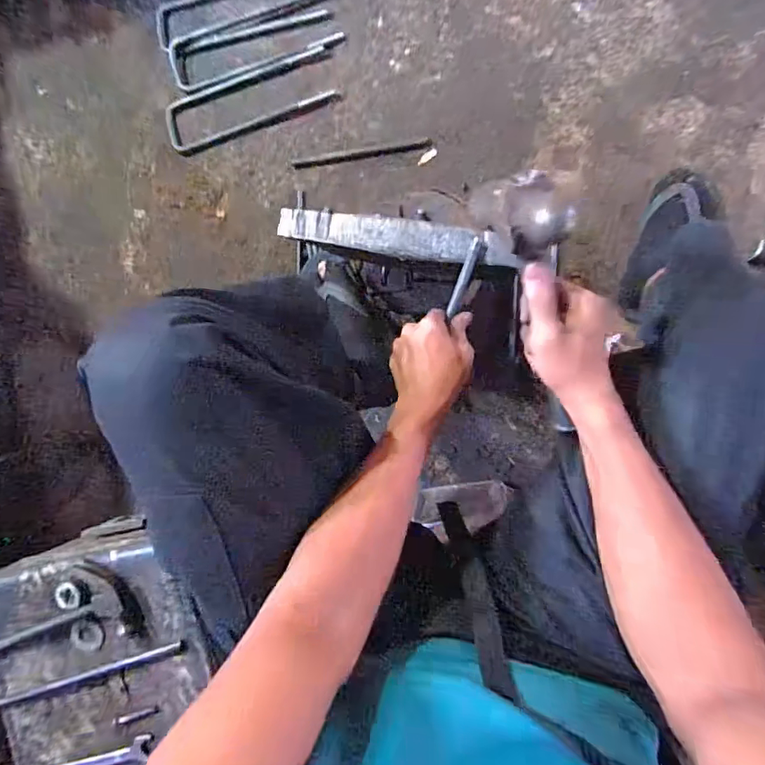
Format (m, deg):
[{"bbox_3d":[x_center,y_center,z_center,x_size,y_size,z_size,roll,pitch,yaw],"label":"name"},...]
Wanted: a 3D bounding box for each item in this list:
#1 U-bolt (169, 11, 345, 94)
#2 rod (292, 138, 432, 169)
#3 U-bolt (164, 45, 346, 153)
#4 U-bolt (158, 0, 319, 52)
[{"bbox_3d":[-0.263,-0.687,0.975,0.360,0.012,0.104,-7,88,8],"label":"U-bolt"},{"bbox_3d":[-0.043,-0.458,0.945,0.276,0.011,0.019,-6,88,8],"label":"rod"},{"bbox_3d":[-0.276,-0.578,0.979,0.363,0.017,0.128,-15,87,7],"label":"U-bolt"},{"bbox_3d":[-0.289,-0.789,0.980,0.378,0.011,0.091,-10,88,7],"label":"U-bolt"}]

